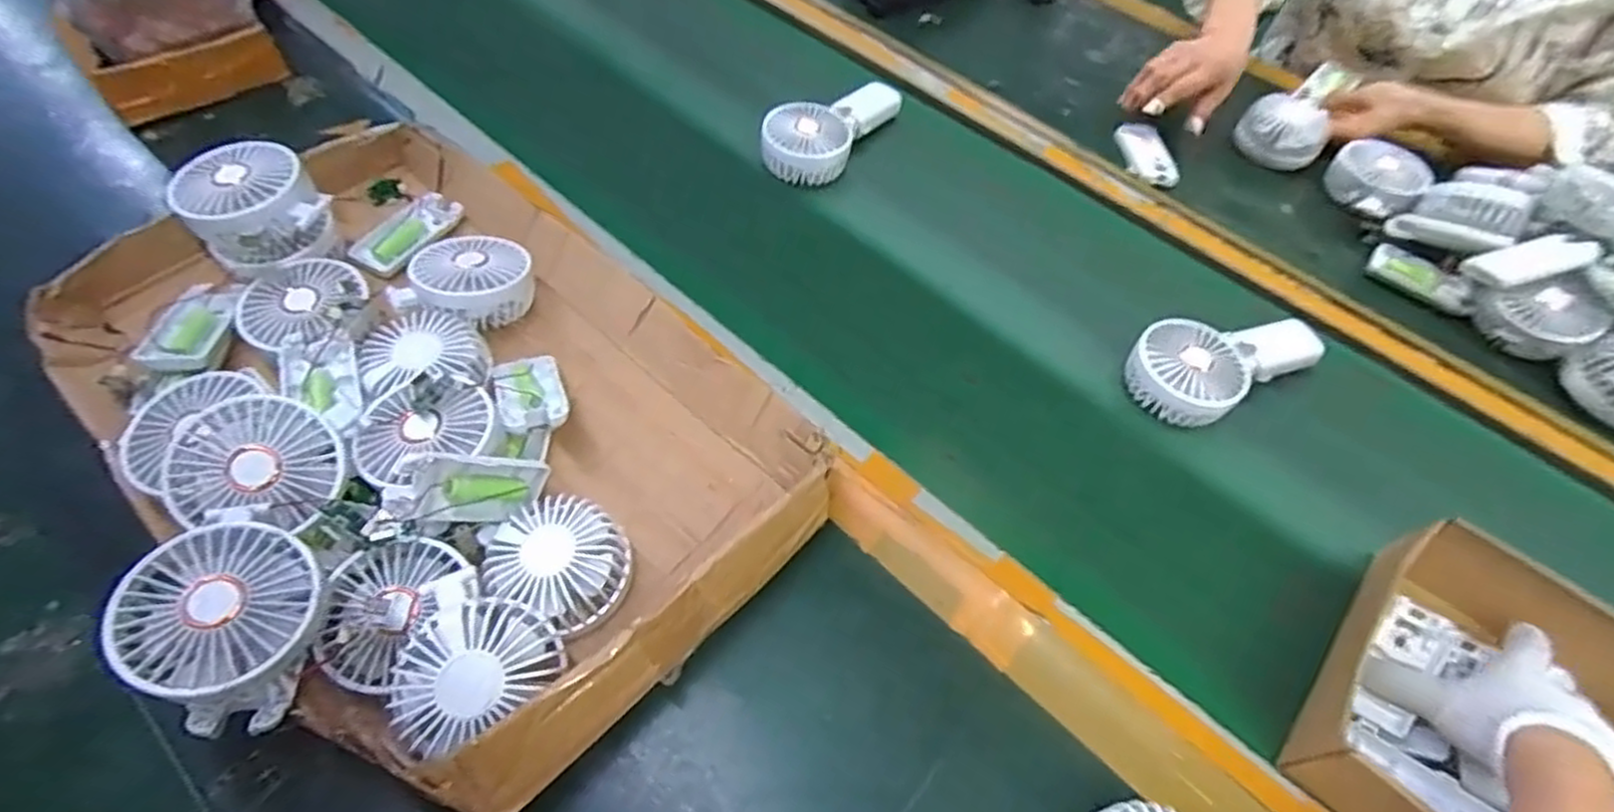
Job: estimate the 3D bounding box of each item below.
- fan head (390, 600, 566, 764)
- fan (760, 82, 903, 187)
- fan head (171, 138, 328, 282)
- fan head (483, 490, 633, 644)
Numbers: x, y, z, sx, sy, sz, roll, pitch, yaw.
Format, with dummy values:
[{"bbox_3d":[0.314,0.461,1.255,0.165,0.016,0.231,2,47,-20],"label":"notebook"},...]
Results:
[{"bbox_3d":[-0.176,0.140,0.384,0.083,0.027,0.067,-21,62,-18],"label":"fan head"},{"bbox_3d":[0.027,-0.294,0.758,0.084,0.051,0.172,30,59,16],"label":"fan"},{"bbox_3d":[-0.424,-0.154,0.556,0.088,0.051,0.086,-35,67,-24],"label":"fan head"},{"bbox_3d":[-0.156,0.102,0.463,0.081,0.049,0.074,2,55,-3],"label":"fan head"}]

